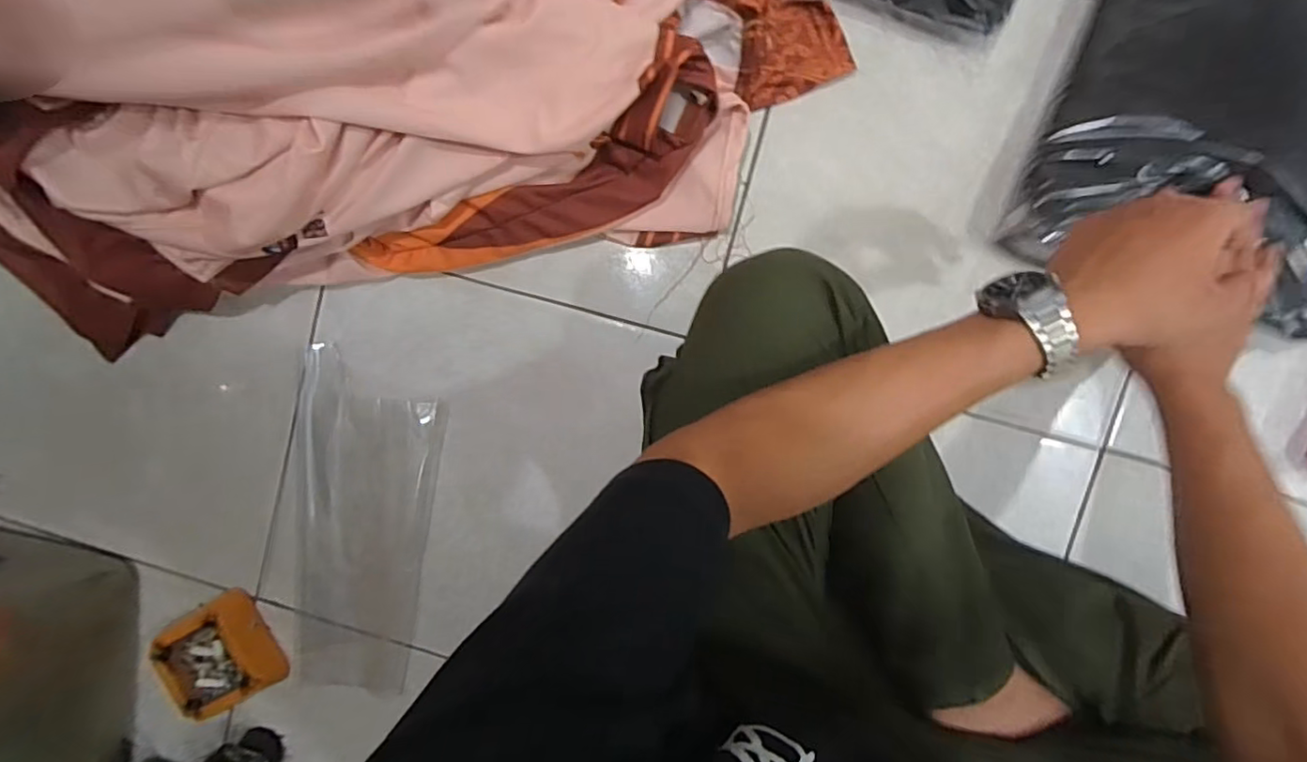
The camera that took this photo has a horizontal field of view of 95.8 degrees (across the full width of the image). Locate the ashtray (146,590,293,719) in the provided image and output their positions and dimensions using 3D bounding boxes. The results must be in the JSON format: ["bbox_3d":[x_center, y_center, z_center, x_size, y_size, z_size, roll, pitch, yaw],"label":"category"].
[{"bbox_3d":[-0.463,0.293,0.630,0.104,0.038,0.108,-26,92,7],"label":"ashtray"}]

